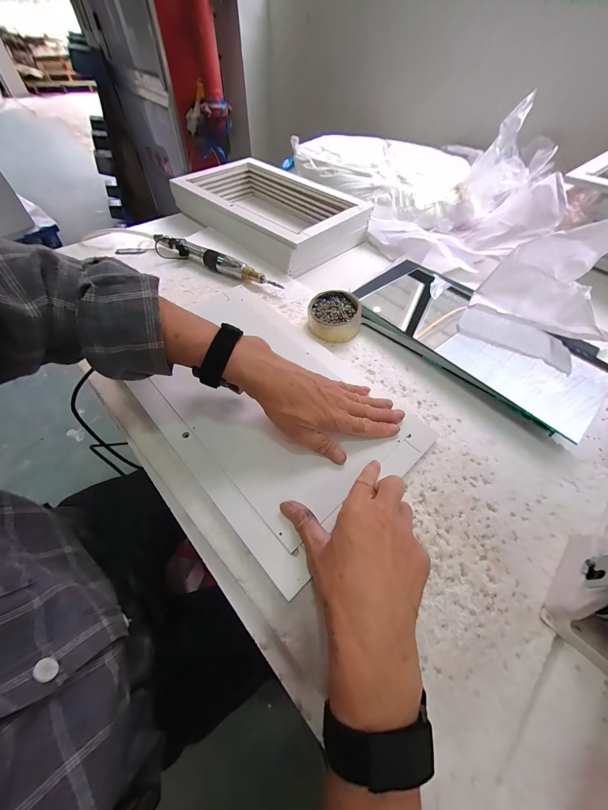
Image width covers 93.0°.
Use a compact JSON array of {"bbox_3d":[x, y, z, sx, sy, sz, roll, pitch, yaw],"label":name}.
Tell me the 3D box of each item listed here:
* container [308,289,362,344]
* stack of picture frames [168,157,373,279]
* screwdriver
[{"bbox_3d":[0.048,-0.147,0.478,0.088,0.041,0.086,3,56,1],"label":"container"},{"bbox_3d":[-0.077,-0.471,0.706,0.276,0.094,0.419,-38,65,-25],"label":"stack of picture frames"},{"bbox_3d":[-0.172,-0.276,0.563,0.278,0.032,0.036,25,57,14],"label":"screwdriver"}]

